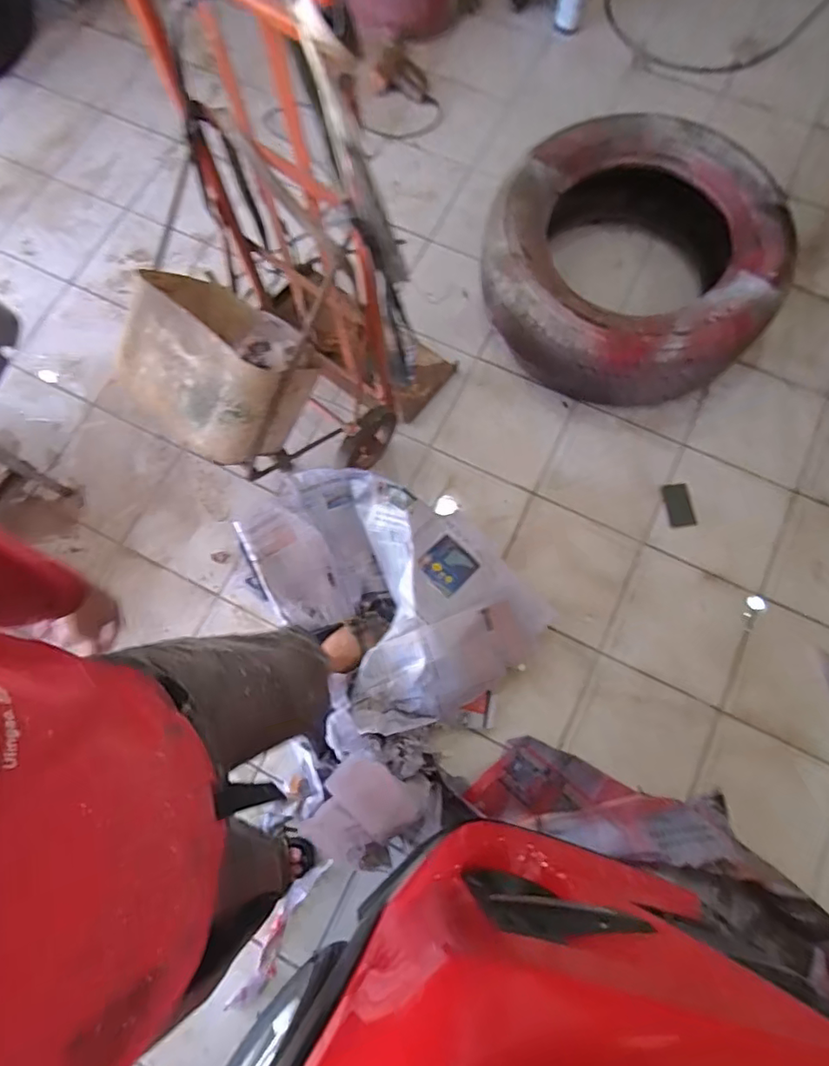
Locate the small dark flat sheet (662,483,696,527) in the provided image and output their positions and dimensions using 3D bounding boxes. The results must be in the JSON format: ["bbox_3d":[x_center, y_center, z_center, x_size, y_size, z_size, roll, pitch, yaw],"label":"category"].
[{"bbox_3d":[0.682,-0.070,1.395,0.064,0.004,0.111,-7,75,-2],"label":"small dark flat sheet"}]

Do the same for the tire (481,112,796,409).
[{"bbox_3d":[0.556,-0.682,1.414,0.689,0.283,0.674,0,76,1],"label":"tire"}]

